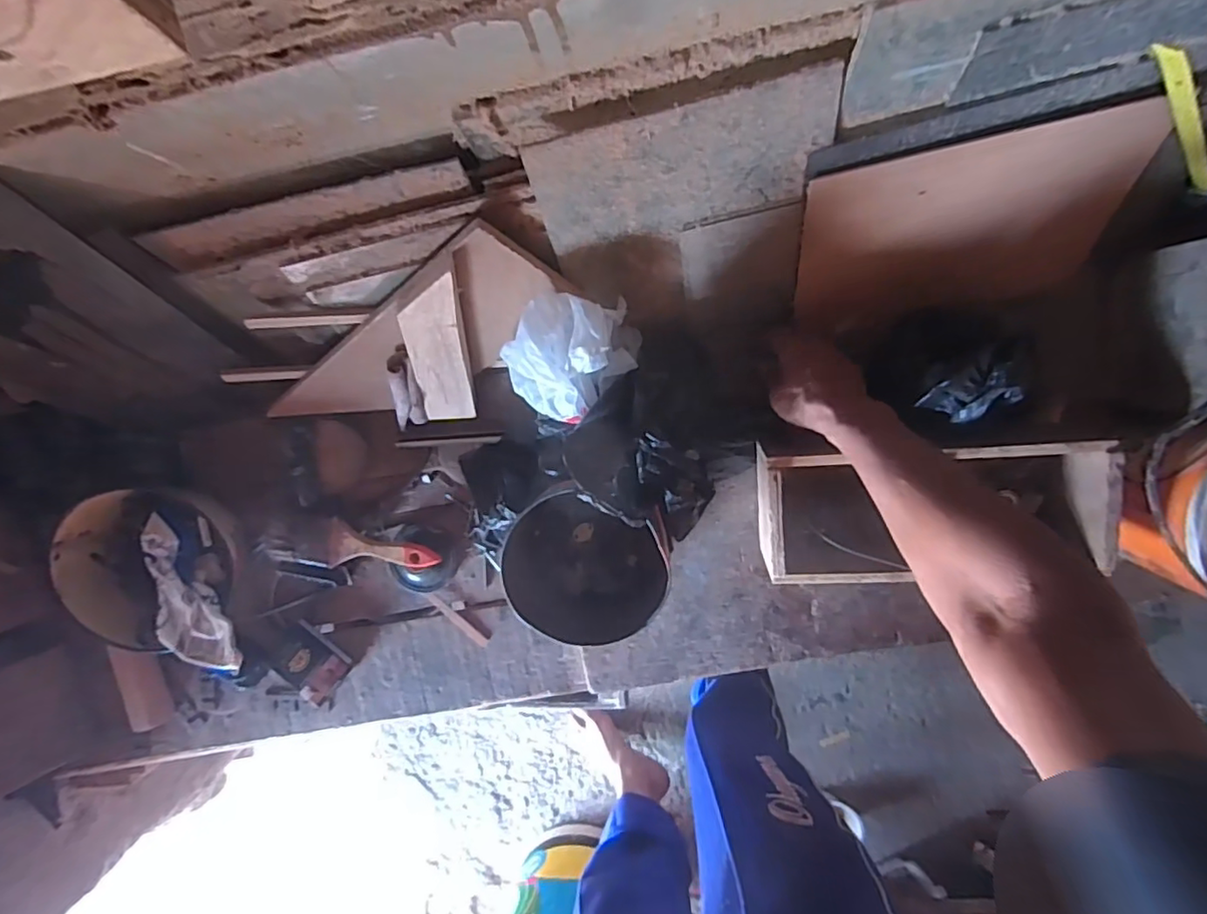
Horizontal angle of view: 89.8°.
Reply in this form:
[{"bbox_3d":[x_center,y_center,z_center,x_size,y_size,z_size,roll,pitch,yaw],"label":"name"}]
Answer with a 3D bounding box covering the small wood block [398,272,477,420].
[{"bbox_3d":[-0.159,-0.095,0.583,0.051,0.205,0.010,-4,63,-8],"label":"small wood block"}]

